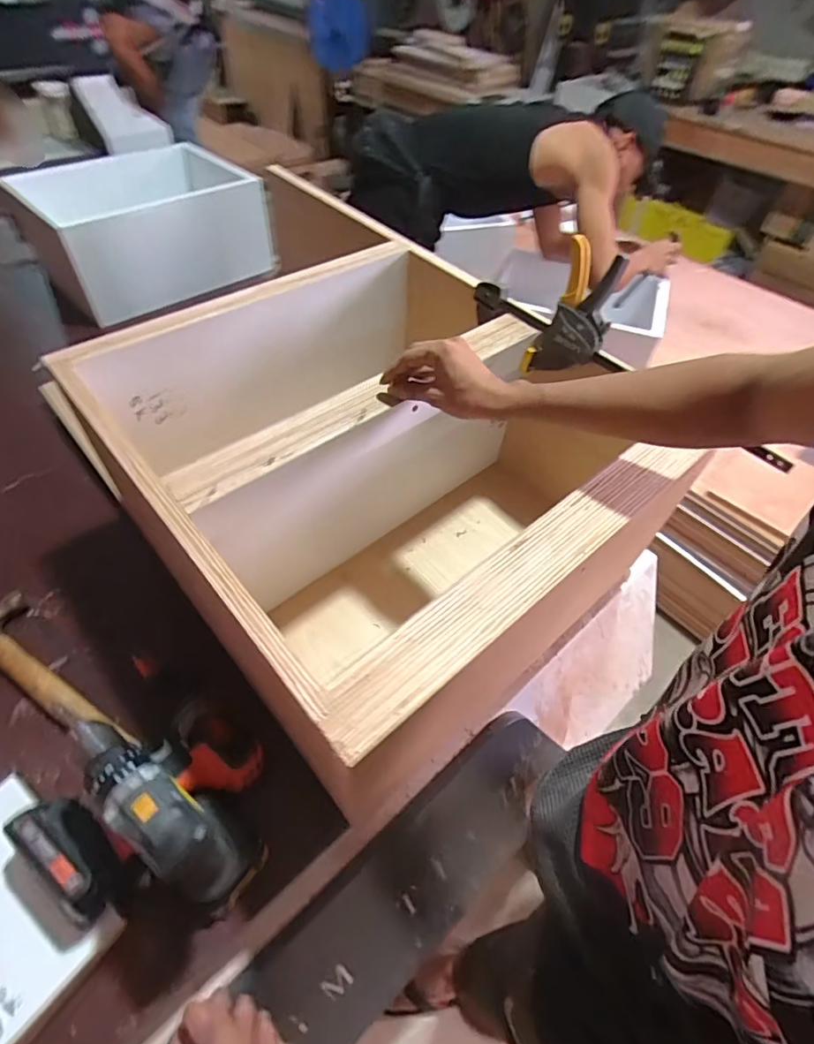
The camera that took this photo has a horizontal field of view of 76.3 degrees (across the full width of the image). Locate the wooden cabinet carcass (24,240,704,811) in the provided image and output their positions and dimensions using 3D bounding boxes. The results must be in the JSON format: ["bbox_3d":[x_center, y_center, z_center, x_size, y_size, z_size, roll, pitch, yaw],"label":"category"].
[{"bbox_3d":[0.001,-0.075,0.748,0.646,0.324,0.584,-33,59,-27],"label":"wooden cabinet carcass"}]

